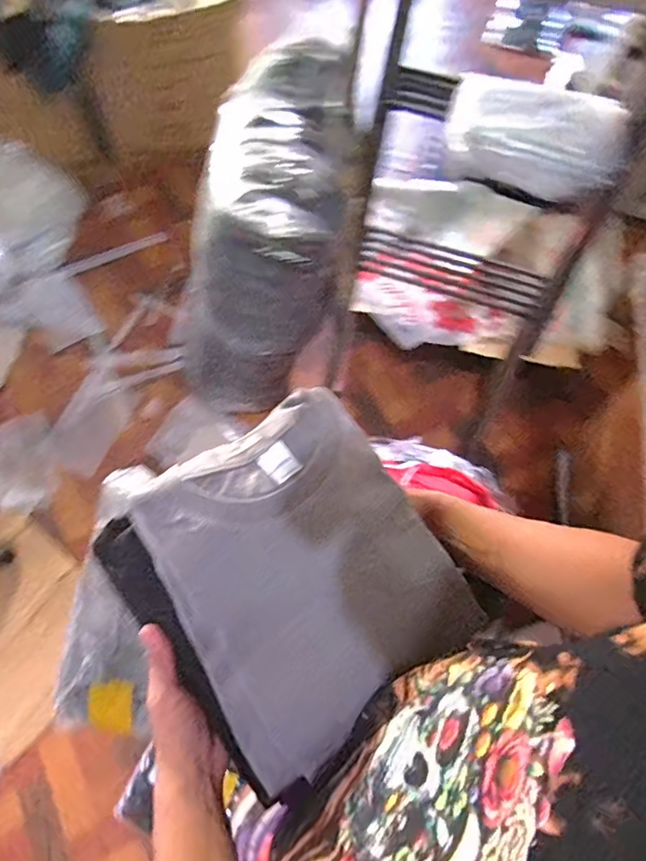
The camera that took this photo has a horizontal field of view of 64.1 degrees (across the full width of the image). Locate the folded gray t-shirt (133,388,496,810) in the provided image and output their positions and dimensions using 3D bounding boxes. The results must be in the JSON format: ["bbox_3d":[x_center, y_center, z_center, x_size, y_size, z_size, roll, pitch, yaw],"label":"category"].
[{"bbox_3d":[-0.007,0.115,0.442,0.224,0.040,0.261,-29,87,-24],"label":"folded gray t-shirt"}]

